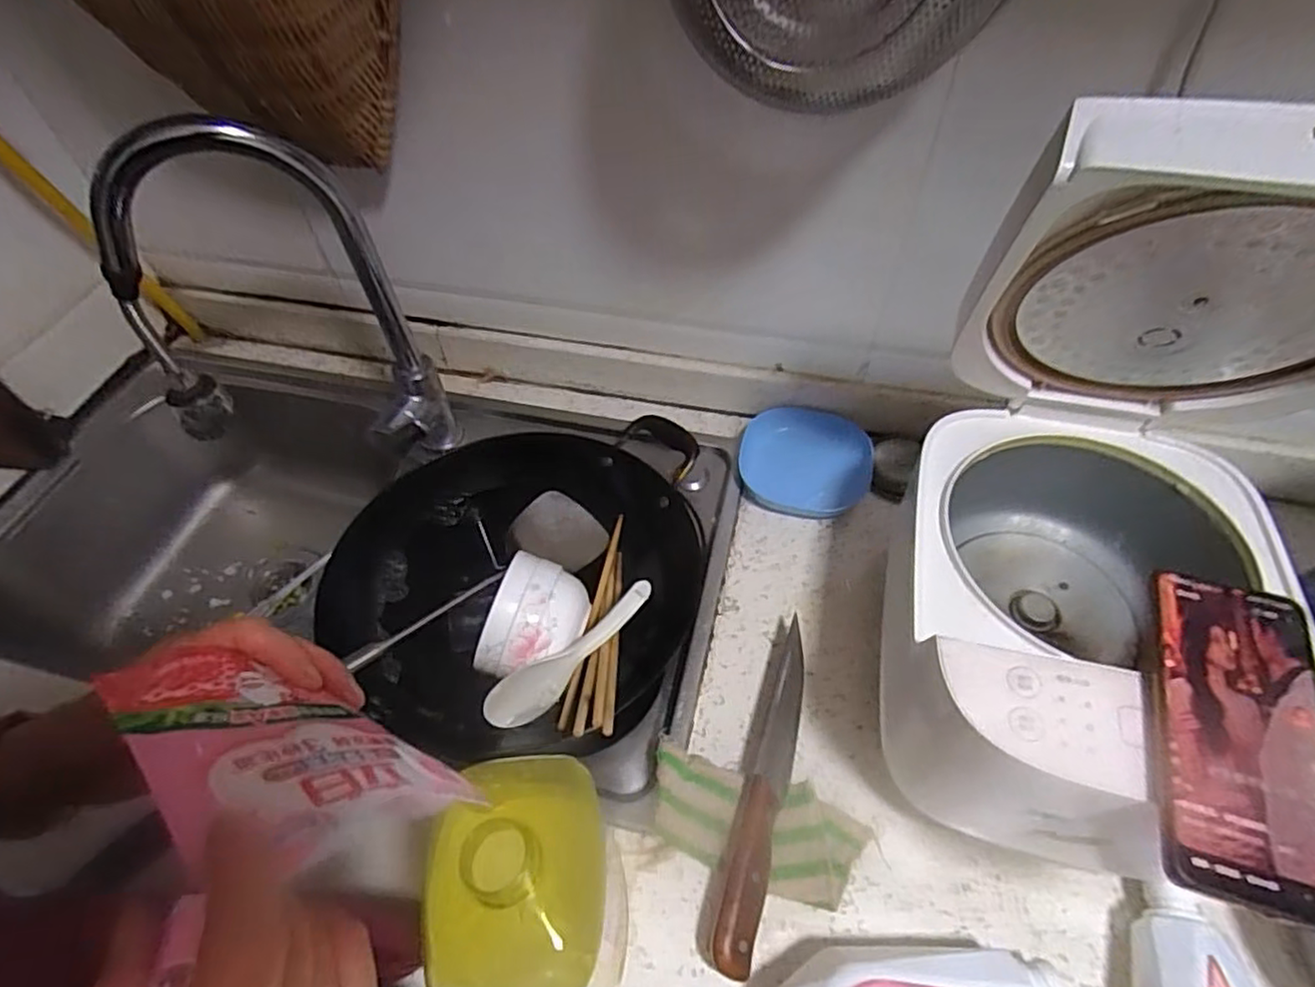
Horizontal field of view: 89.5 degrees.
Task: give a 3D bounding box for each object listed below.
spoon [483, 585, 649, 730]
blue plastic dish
[{"bbox_3d":[-0.073,0.140,0.574,0.173,0.050,0.025,-40,60,-3],"label":"spoon"},{"bbox_3d":[0.152,-0.034,0.685,0.131,0.026,0.120,-1,53,1],"label":"blue plastic dish"}]

